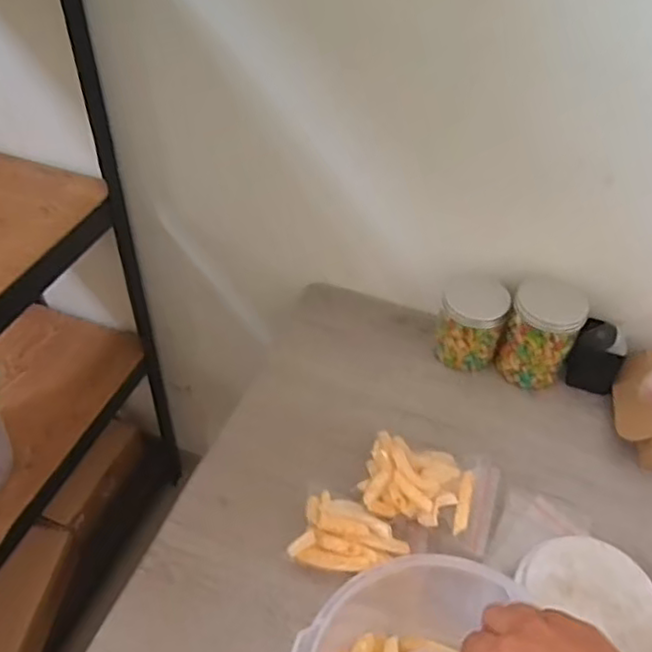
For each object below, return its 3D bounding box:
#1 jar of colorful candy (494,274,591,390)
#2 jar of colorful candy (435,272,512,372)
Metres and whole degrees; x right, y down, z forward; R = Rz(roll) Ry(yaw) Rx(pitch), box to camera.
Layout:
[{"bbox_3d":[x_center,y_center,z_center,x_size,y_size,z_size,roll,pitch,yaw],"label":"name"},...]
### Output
[{"bbox_3d":[0.285,0.013,0.870,0.090,0.137,0.077,17,47,12],"label":"jar of colorful candy"},{"bbox_3d":[0.199,-0.004,0.902,0.086,0.102,0.088,2,46,-2],"label":"jar of colorful candy"}]

